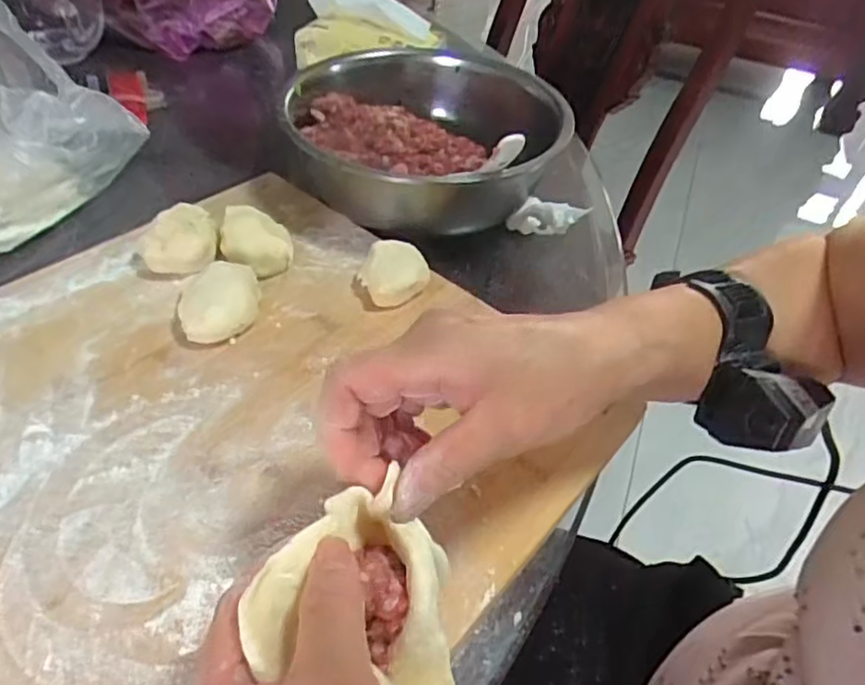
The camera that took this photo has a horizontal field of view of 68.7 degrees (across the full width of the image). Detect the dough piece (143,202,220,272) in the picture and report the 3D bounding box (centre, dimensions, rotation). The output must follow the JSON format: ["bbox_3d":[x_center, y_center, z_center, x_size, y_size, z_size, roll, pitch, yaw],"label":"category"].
[{"bbox_3d":[-0.166,-0.066,0.417,0.045,0.039,0.029,-8,47,-15],"label":"dough piece"}]

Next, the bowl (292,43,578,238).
[{"bbox_3d":[-0.006,-0.169,0.508,0.211,0.086,0.224,4,45,-4],"label":"bowl"}]

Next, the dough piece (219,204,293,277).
[{"bbox_3d":[-0.119,-0.068,0.428,0.043,0.034,0.039,-13,49,-19],"label":"dough piece"}]

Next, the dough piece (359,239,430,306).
[{"bbox_3d":[-0.026,-0.045,0.423,0.040,0.029,0.039,4,45,-4],"label":"dough piece"}]

